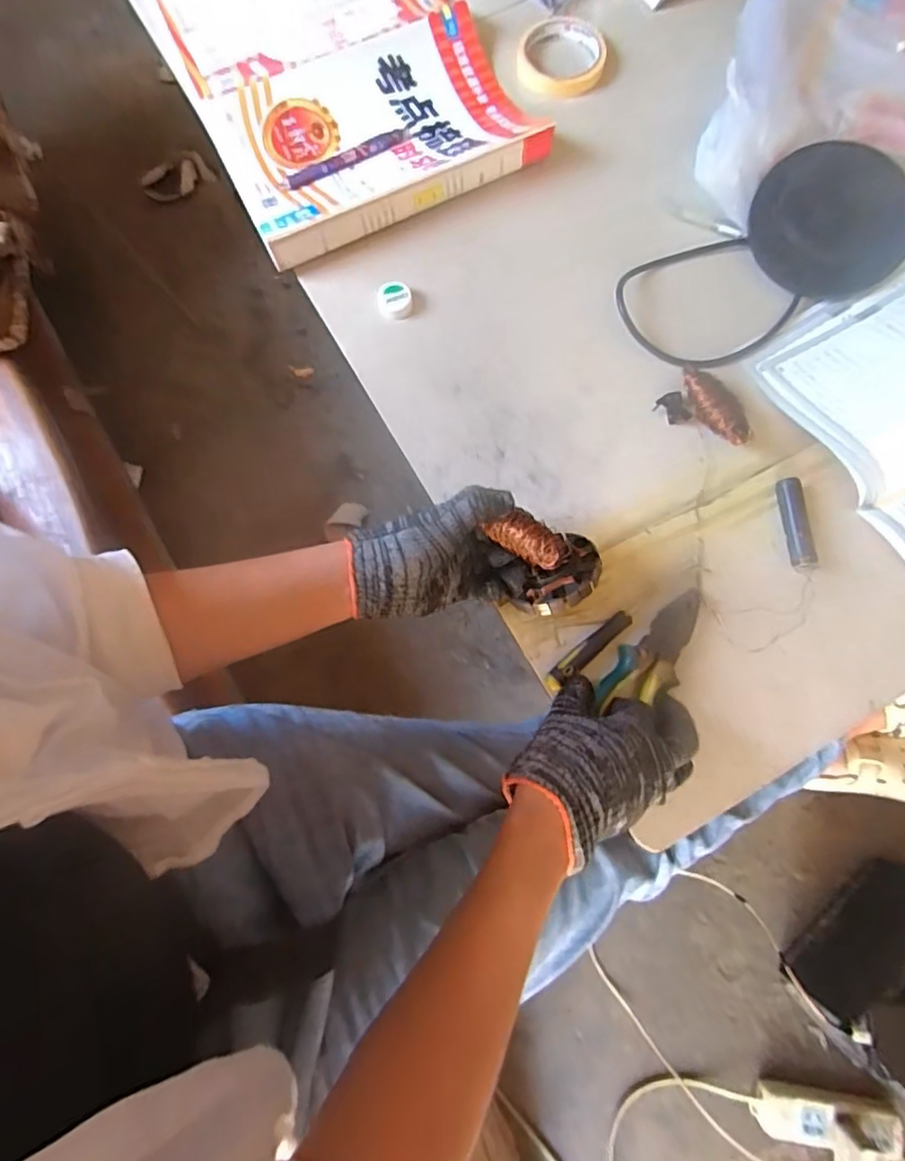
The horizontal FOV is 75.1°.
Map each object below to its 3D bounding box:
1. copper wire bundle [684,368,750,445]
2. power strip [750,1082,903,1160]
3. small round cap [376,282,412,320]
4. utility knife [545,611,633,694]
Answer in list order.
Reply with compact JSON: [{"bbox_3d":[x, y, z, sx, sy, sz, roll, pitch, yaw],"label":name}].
[{"bbox_3d":[0.228,-0.152,0.513,0.028,0.020,0.082,-28,78,-6],"label":"copper wire bundle"},{"bbox_3d":[0.478,0.687,0.752,0.182,0.054,0.052,7,77,2],"label":"power strip"},{"bbox_3d":[-0.054,-0.263,0.553,0.031,0.016,0.028,35,79,8],"label":"small round cap"},{"bbox_3d":[0.110,0.056,0.471,0.087,0.011,0.017,-40,80,-8],"label":"utility knife"}]

